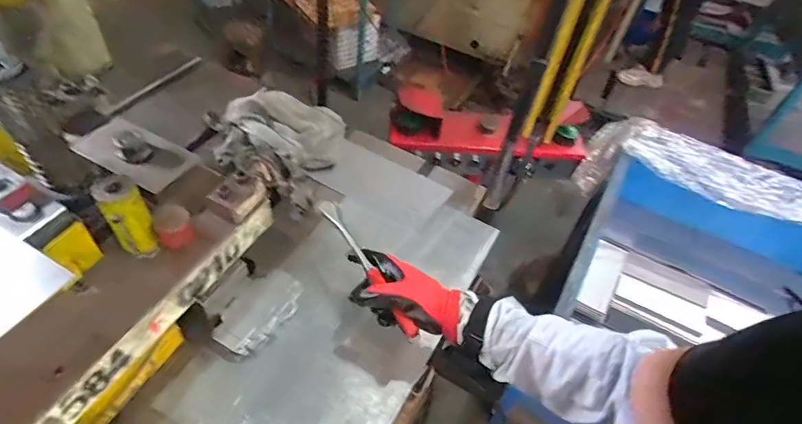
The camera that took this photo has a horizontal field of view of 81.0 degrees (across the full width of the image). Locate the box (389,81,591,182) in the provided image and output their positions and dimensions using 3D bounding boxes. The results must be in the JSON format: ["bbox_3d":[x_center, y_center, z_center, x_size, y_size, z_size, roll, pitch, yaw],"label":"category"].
[{"bbox_3d":[0.252,-0.213,1.352,0.563,0.232,0.113,5,49,-2],"label":"box"}]

